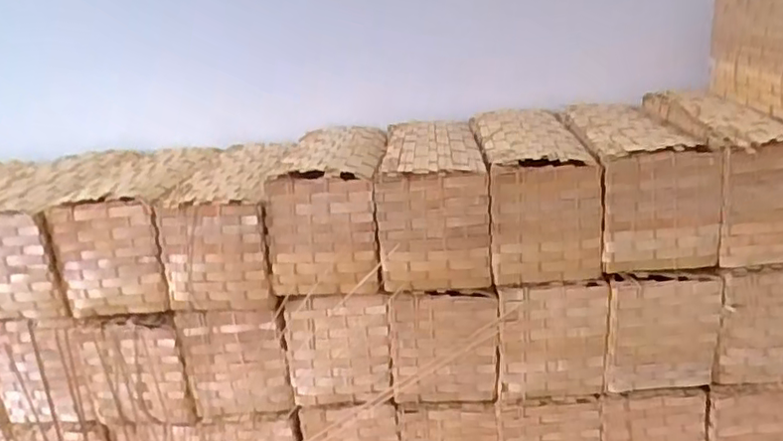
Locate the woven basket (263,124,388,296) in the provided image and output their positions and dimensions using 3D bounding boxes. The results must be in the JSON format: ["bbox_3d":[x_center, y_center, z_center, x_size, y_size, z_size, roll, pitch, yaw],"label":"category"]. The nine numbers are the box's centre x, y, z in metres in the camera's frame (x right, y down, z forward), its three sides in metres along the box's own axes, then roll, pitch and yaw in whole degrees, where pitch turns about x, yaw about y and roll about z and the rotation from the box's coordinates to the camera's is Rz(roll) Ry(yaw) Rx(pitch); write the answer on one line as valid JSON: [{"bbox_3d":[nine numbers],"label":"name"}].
[{"bbox_3d":[-0.111,-0.030,1.173,0.189,0.215,0.420,-3,21,3],"label":"woven basket"}]

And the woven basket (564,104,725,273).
[{"bbox_3d":[0.427,-0.069,1.084,0.174,0.207,0.312,-3,21,3],"label":"woven basket"}]

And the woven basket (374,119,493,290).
[{"bbox_3d":[0.078,-0.036,1.129,0.181,0.204,0.311,-2,21,5],"label":"woven basket"}]

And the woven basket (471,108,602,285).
[{"bbox_3d":[0.249,-0.059,1.126,0.173,0.204,0.347,-3,21,2],"label":"woven basket"}]

